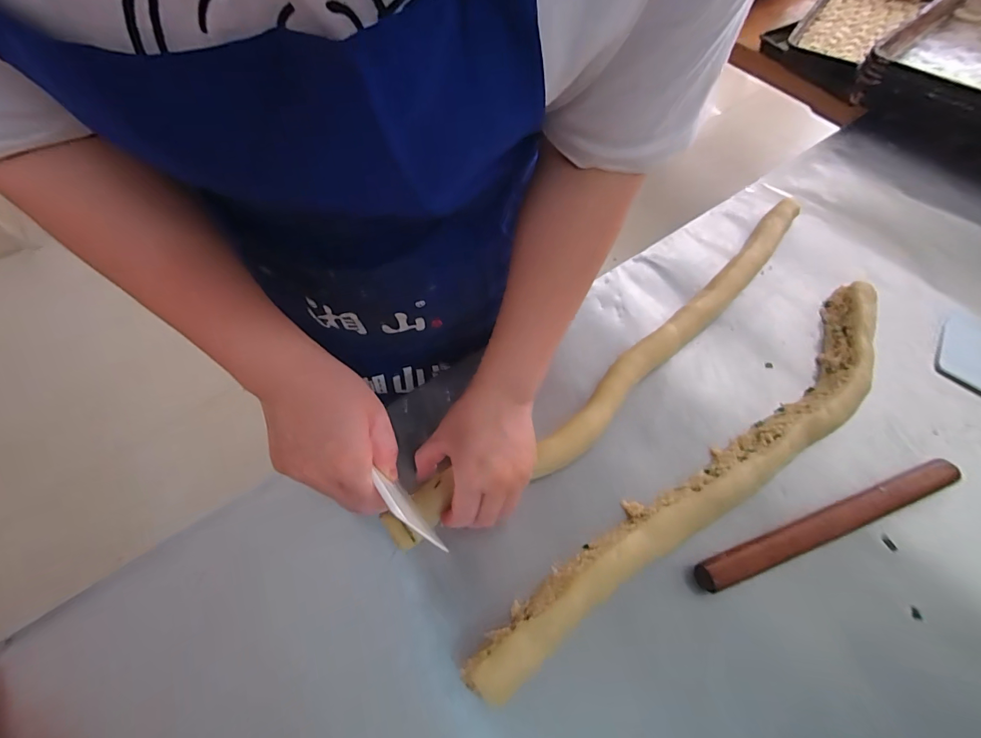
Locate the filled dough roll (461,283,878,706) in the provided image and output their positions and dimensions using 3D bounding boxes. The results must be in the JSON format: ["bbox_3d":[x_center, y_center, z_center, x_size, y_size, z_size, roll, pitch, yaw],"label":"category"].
[{"bbox_3d":[0.230,0.089,0.417,0.611,0.049,0.092,-34,64,-16],"label":"filled dough roll"}]

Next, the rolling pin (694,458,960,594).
[{"bbox_3d":[0.317,0.143,0.395,0.275,0.027,0.027,-19,61,-9],"label":"rolling pin"}]

